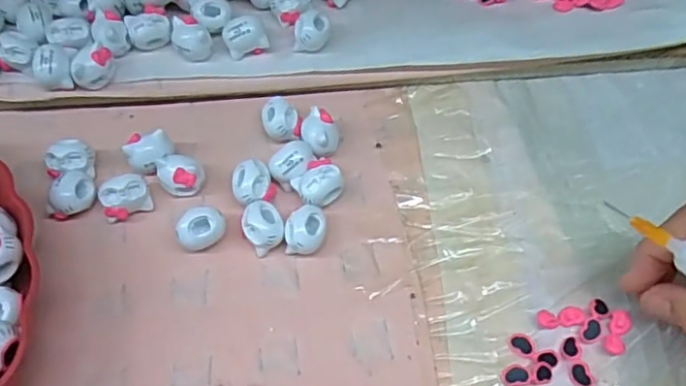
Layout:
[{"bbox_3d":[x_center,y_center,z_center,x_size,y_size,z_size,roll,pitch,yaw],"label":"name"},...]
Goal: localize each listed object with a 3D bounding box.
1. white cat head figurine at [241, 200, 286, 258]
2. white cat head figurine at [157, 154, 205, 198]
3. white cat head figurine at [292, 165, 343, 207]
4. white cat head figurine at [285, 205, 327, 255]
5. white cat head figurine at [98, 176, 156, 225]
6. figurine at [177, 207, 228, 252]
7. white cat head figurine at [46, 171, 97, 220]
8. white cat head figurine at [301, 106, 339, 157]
[{"bbox_3d":[-0.042,0.018,0.319,0.021,0.019,0.025,-10,60,-4],"label":"white cat head figurine"},{"bbox_3d":[-0.089,-0.010,0.338,0.022,0.019,0.021,-1,60,1],"label":"white cat head figurine"},{"bbox_3d":[-0.013,-0.004,0.332,0.024,0.017,0.024,0,75,-1],"label":"white cat head figurine"},{"bbox_3d":[-0.020,0.019,0.317,0.020,0.021,0.025,-1,60,1],"label":"white cat head figurine"},{"bbox_3d":[-0.118,0.002,0.329,0.025,0.022,0.015,-23,62,-11],"label":"white cat head figurine"},{"bbox_3d":[-0.074,0.019,0.319,0.024,0.021,0.016,-31,64,-15],"label":"figurine"},{"bbox_3d":[-0.148,0.002,0.332,0.018,0.018,0.028,29,65,17],"label":"white cat head figurine"},{"bbox_3d":[-0.013,-0.033,0.349,0.020,0.020,0.026,-4,60,-1],"label":"white cat head figurine"}]

